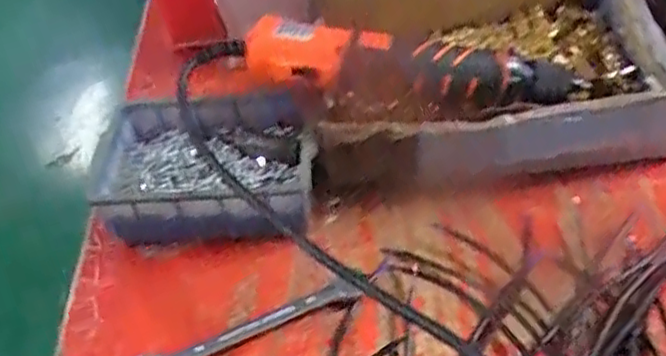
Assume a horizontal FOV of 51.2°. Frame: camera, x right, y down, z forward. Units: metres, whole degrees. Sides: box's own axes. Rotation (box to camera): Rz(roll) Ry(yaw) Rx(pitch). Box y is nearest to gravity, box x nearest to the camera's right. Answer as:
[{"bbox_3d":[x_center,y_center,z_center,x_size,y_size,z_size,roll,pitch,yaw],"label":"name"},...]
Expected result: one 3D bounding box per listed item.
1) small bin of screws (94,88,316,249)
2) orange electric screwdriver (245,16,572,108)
[{"bbox_3d":[-0.084,-0.006,0.479,0.147,0.056,0.102,-5,46,6],"label":"small bin of screws"},{"bbox_3d":[0.057,-0.073,0.474,0.225,0.039,0.036,6,45,-11],"label":"orange electric screwdriver"}]

